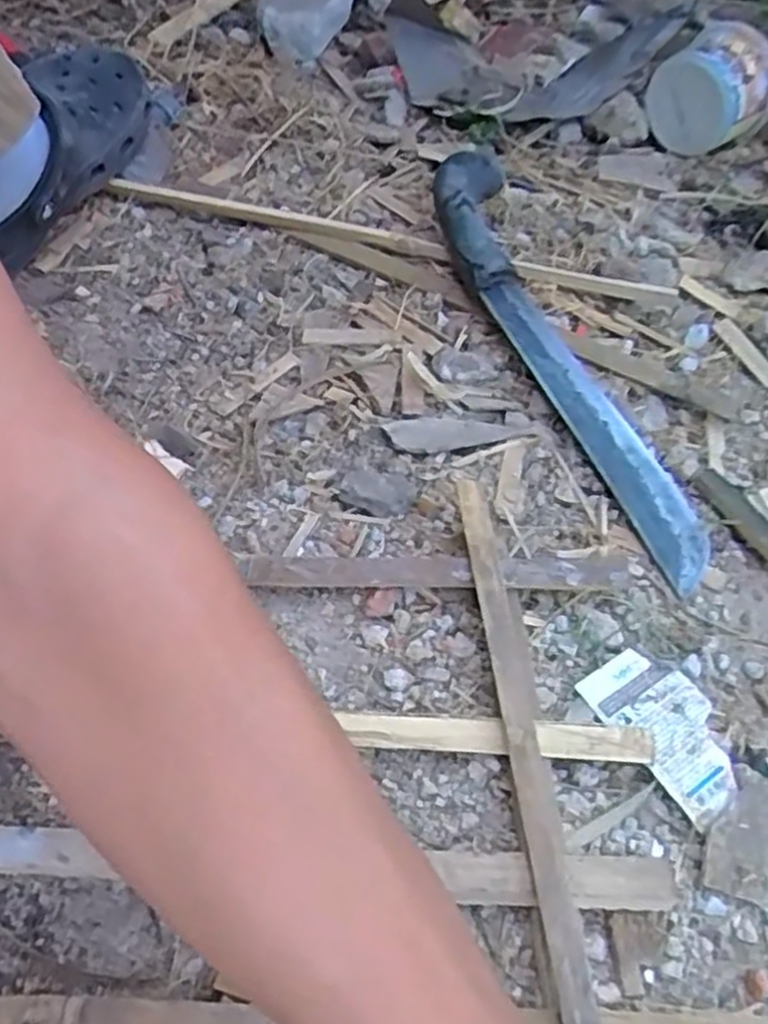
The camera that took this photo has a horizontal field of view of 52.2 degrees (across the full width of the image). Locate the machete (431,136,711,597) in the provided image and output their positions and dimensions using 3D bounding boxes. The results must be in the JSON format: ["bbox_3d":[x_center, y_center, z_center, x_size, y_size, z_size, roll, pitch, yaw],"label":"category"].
[{"bbox_3d":[0.124,-0.113,0.551,0.060,0.029,0.371,-19,69,-17],"label":"machete"}]

